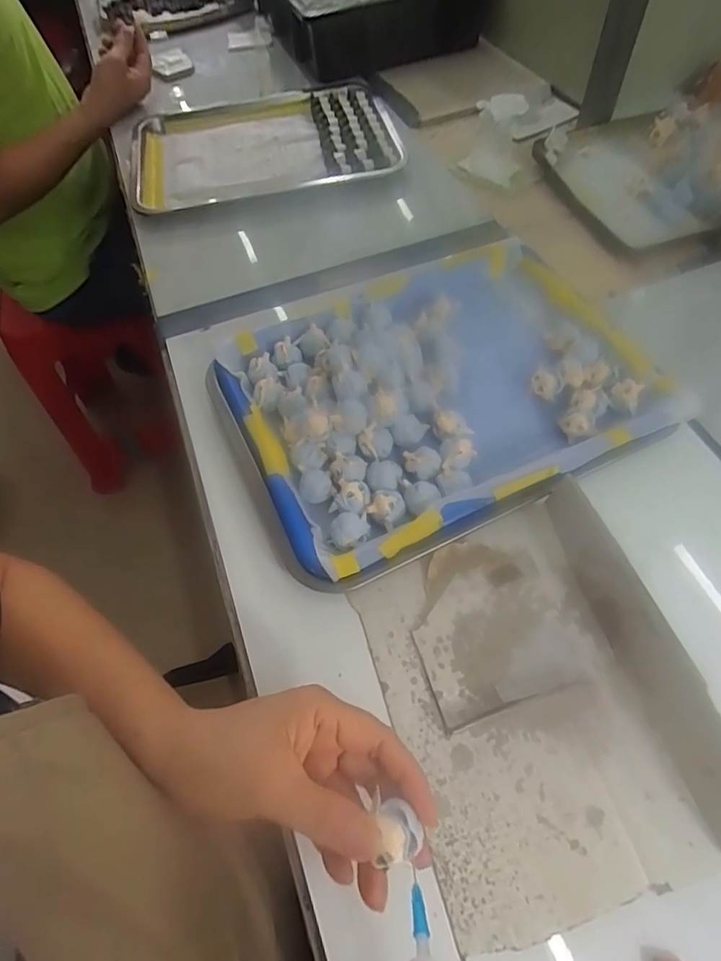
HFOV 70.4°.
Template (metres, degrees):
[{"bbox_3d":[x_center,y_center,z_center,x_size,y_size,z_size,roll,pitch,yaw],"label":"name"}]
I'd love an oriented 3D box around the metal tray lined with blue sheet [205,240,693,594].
[{"bbox_3d":[0.056,-0.095,0.438,0.339,0.031,0.288,-24,62,-11],"label":"metal tray lined with blue sheet"}]

